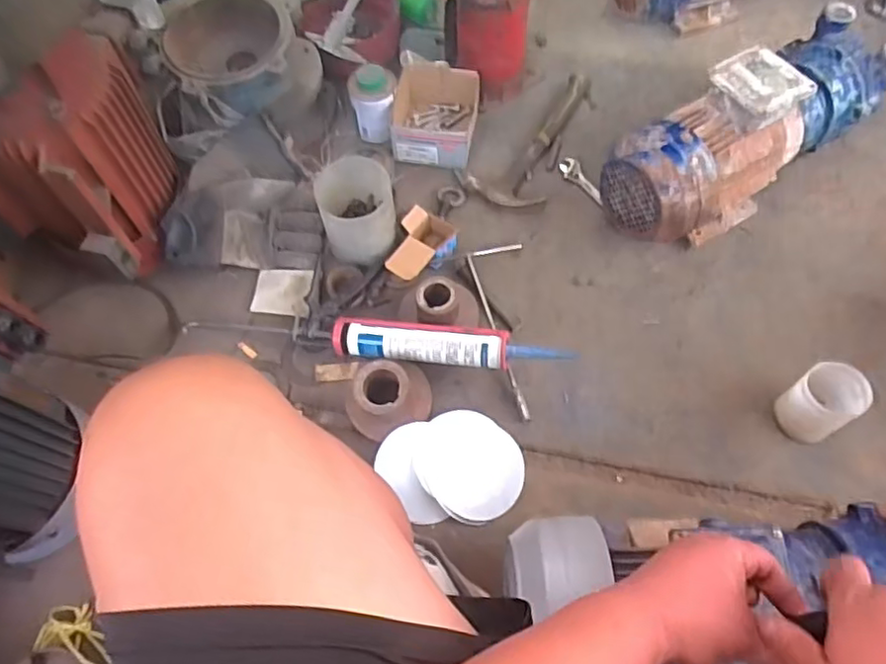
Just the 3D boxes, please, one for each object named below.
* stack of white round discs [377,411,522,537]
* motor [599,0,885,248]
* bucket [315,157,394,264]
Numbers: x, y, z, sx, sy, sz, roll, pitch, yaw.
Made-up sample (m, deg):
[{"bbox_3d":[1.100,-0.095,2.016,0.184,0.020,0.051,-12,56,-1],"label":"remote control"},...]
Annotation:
[{"bbox_3d":[0.035,0.170,0.840,0.129,0.016,0.143,-39,71,-20],"label":"stack of white round discs"},{"bbox_3d":[0.466,-0.308,0.968,0.475,0.224,0.159,-35,68,-13],"label":"motor"},{"bbox_3d":[-0.125,-0.173,0.963,0.110,0.110,0.124,-5,65,-1],"label":"bucket"}]

